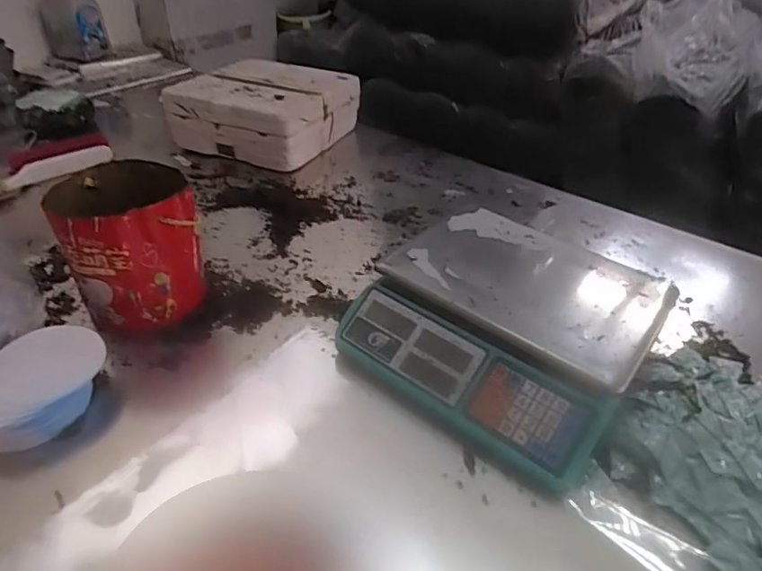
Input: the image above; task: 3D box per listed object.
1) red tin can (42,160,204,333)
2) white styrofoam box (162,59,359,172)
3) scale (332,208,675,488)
[{"bbox_3d":[-0.340,-0.057,0.713,0.154,0.184,0.172,-15,42,-21],"label":"red tin can"},{"bbox_3d":[-0.246,-0.375,1.138,0.321,0.148,0.282,14,41,14],"label":"white styrofoam box"},{"bbox_3d":[0.158,0.049,0.672,0.321,0.113,0.321,27,45,27],"label":"scale"}]

